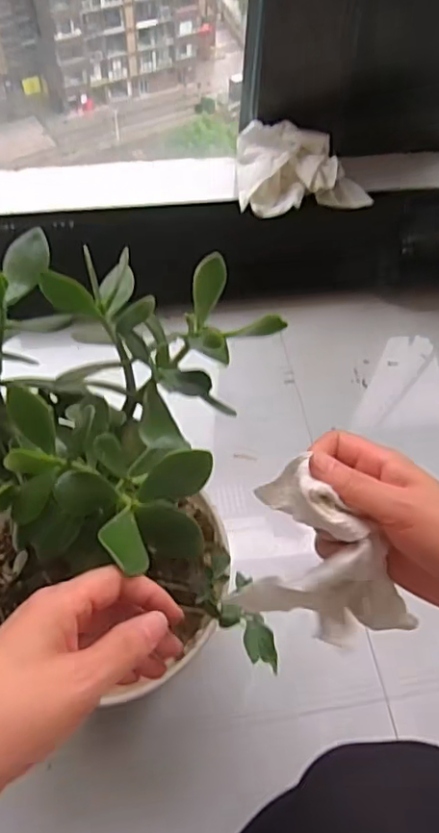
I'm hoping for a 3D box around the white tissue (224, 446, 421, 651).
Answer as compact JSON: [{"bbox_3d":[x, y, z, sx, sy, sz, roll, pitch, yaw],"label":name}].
[{"bbox_3d":[0.063,0.101,0.375,0.119,0.109,0.068,40,63,20],"label":"white tissue"}]

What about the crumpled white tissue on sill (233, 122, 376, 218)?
[{"bbox_3d":[0.132,-0.387,0.947,0.203,0.071,0.145,1,57,-3],"label":"crumpled white tissue on sill"}]

